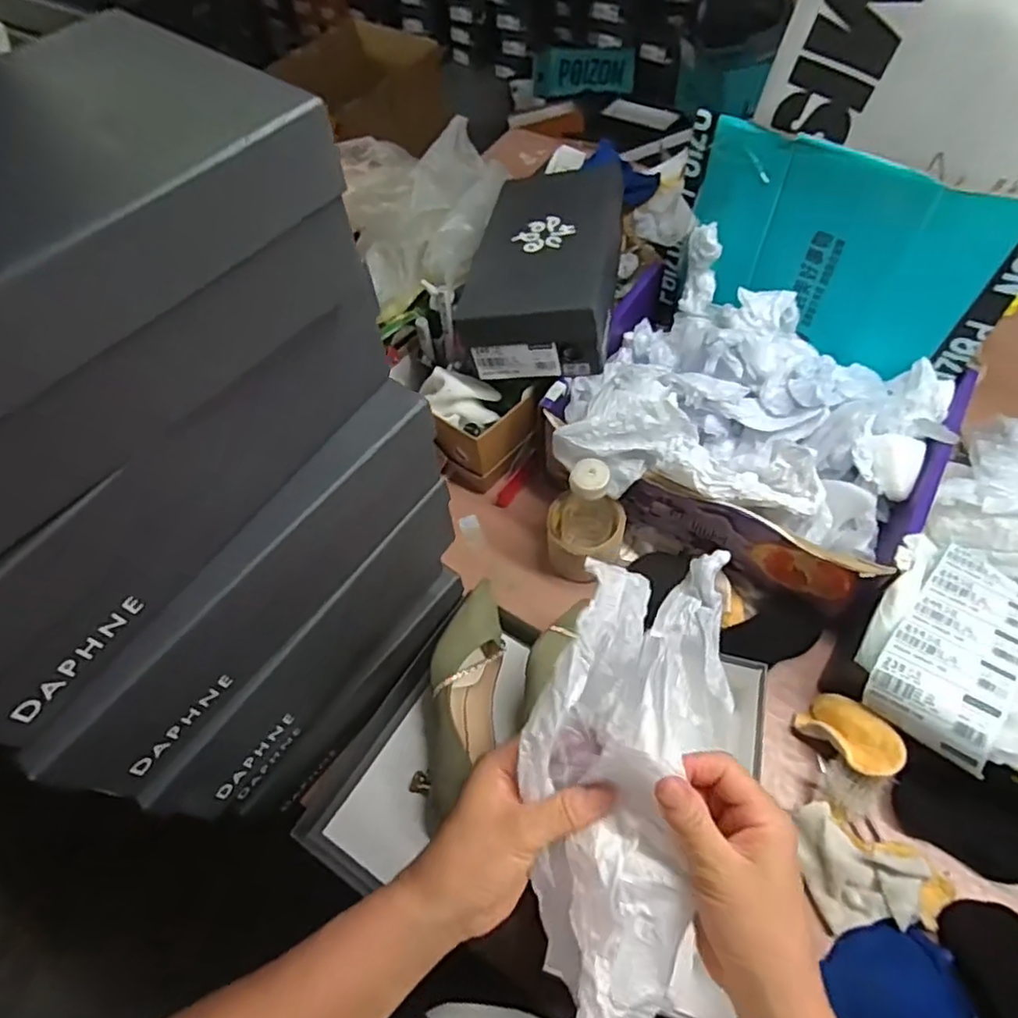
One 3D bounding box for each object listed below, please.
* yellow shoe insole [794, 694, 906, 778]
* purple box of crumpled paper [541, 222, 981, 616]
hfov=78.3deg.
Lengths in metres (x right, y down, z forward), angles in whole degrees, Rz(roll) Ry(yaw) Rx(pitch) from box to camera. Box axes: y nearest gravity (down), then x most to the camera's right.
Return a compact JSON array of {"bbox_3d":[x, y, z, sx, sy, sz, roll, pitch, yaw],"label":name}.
[{"bbox_3d":[0.333,0.216,0.615,0.104,0.024,0.053,31,98,60],"label":"yellow shoe insole"},{"bbox_3d":[0.265,-0.086,0.718,0.395,0.183,0.349,27,64,19],"label":"purple box of crumpled paper"}]

